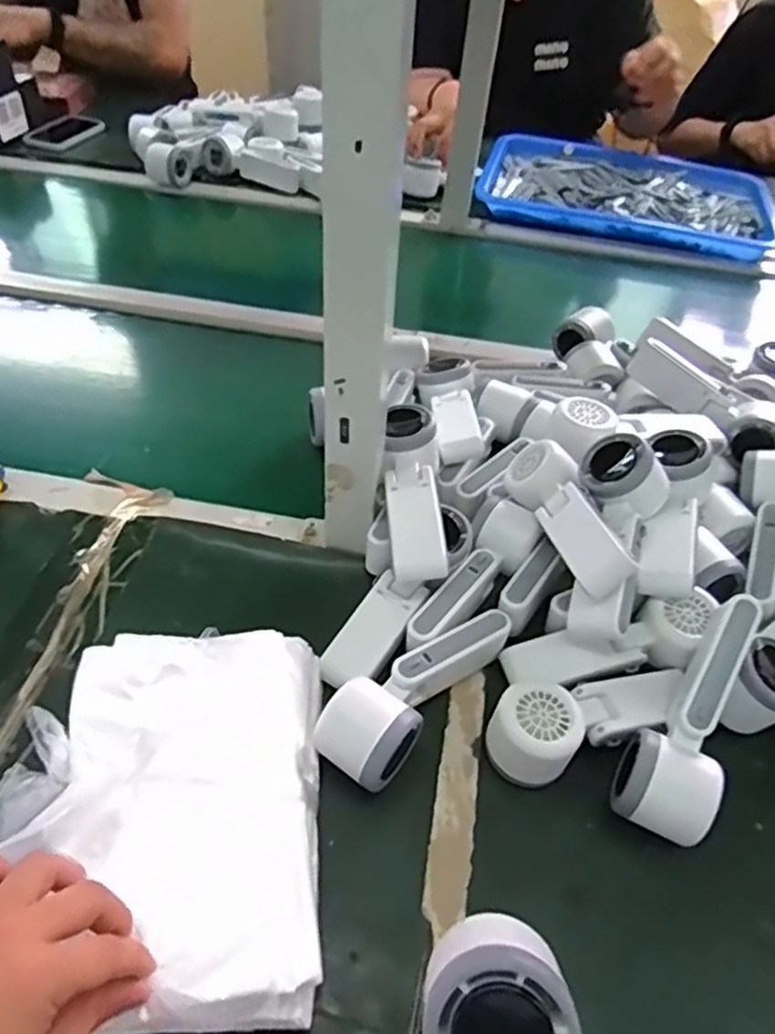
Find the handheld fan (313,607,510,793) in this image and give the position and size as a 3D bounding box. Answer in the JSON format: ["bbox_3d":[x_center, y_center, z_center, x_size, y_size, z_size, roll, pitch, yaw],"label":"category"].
[{"bbox_3d":[0.020,0.120,0.499,0.056,0.060,0.162,32,52,23],"label":"handheld fan"}]

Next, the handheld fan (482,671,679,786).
[{"bbox_3d":[0.141,0.137,0.497,0.157,0.052,0.059,-17,50,-20],"label":"handheld fan"}]

